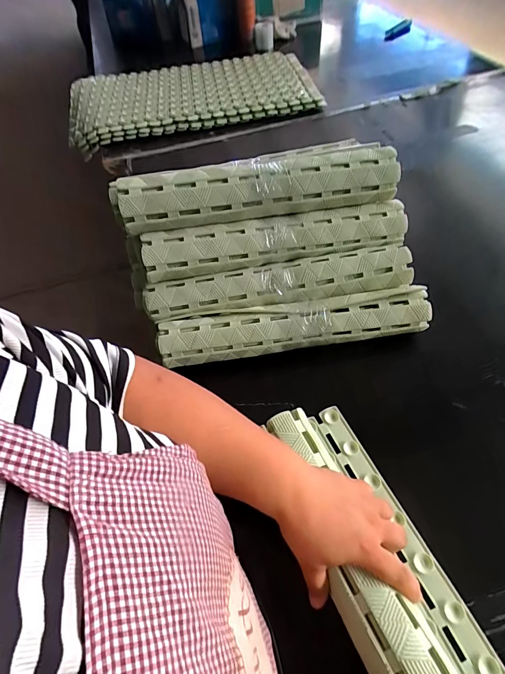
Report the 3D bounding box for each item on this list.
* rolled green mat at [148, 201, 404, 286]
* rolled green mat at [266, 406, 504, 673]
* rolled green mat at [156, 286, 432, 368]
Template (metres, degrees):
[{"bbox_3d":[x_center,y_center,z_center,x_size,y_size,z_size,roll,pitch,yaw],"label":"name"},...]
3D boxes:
[{"bbox_3d":[0.038,-0.149,0.541,0.390,0.055,0.053,-11,54,-3],"label":"rolled green mat"},{"bbox_3d":[0.147,0.245,0.367,0.139,0.089,0.396,-17,51,-8],"label":"rolled green mat"},{"bbox_3d":[0.060,-0.018,0.541,0.397,0.051,0.063,-9,54,-1],"label":"rolled green mat"}]

